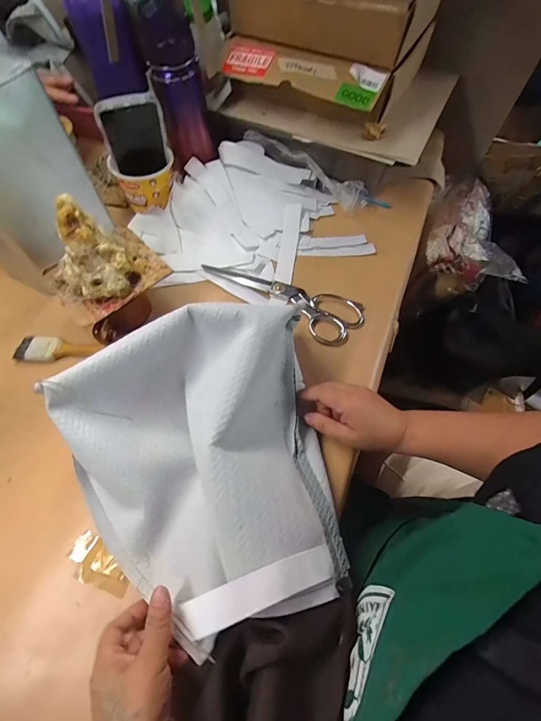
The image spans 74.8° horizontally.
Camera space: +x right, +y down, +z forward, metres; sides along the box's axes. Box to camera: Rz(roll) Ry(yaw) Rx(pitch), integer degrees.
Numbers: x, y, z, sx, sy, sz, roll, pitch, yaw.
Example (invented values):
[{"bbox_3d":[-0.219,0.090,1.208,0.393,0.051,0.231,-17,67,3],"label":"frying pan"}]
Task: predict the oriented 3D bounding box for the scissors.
[{"bbox_3d":[0.016,-0.098,0.507,0.236,0.014,0.074,32,66,17],"label":"scissors"}]

